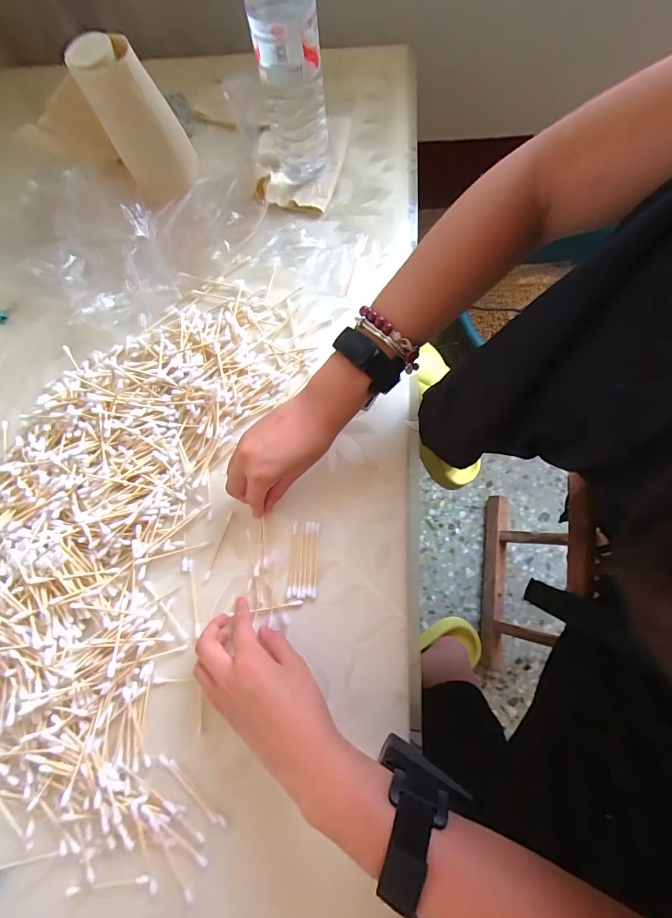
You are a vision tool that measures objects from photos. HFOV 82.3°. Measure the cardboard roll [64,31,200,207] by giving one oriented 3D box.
[{"bbox_3d":[-0.209,-0.364,0.415,0.080,0.125,0.046,-22,76,-3],"label":"cardboard roll"}]

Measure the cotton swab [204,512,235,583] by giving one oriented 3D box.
[{"bbox_3d":[-0.113,0.084,0.372,0.005,0.004,0.068,17,77,5],"label":"cotton swab"}]

